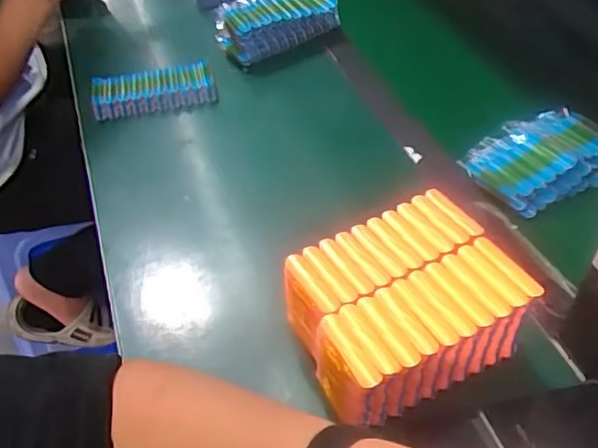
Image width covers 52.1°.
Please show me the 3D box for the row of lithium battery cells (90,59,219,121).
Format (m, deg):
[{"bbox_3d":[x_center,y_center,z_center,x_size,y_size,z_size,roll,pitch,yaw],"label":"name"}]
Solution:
[{"bbox_3d":[-0.188,-0.176,0.791,0.155,0.032,0.068,-7,47,-3],"label":"row of lithium battery cells"}]

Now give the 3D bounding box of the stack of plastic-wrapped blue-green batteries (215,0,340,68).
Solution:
[{"bbox_3d":[-0.034,-0.294,0.876,0.169,0.050,0.097,-28,51,-21],"label":"stack of plastic-wrapped blue-green batteries"}]

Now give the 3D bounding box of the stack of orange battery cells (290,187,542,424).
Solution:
[{"bbox_3d":[0.083,0.065,0.489,0.162,0.079,0.134,-24,50,-18],"label":"stack of orange battery cells"}]

